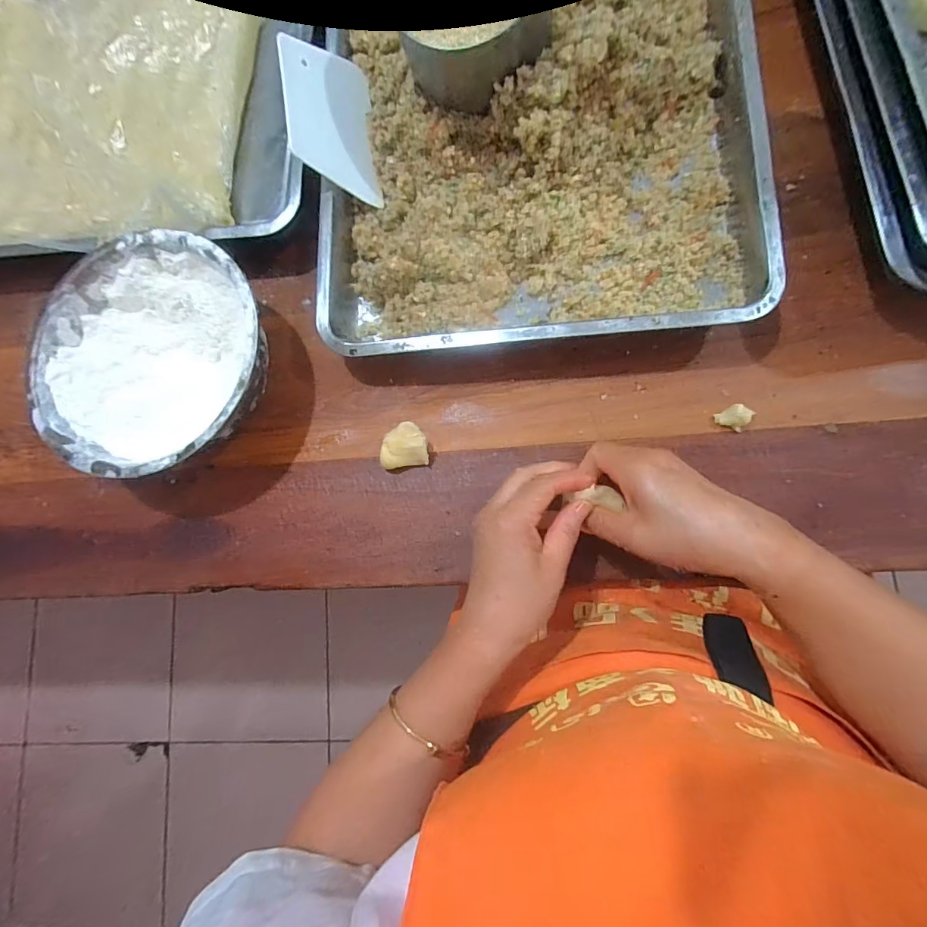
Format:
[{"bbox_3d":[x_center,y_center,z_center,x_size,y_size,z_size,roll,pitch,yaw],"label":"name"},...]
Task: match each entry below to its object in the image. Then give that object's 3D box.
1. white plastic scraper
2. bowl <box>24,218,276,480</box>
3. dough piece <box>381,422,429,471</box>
[{"bbox_3d":[-0.125,-0.329,0.433,0.005,0.093,0.140,-11,85,46],"label":"white plastic scraper"},{"bbox_3d":[-0.279,-0.098,0.428,0.213,0.079,0.216,-1,81,8],"label":"bowl"},{"bbox_3d":[-0.055,-0.016,0.423,0.043,0.028,0.039,-8,80,7],"label":"dough piece"}]

